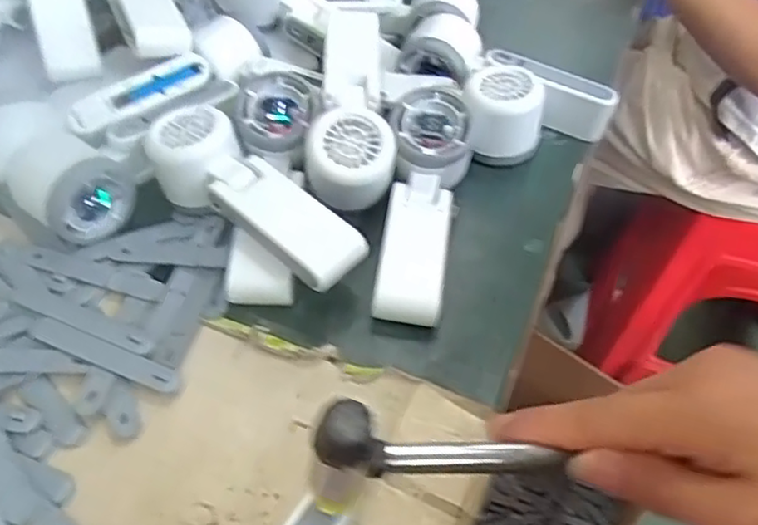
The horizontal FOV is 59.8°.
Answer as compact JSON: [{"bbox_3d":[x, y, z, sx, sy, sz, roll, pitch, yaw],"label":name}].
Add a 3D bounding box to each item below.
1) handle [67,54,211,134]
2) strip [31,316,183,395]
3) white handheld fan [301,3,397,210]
[{"bbox_3d":[-0.166,-0.118,0.460,0.101,0.019,0.022,-33,58,-25],"label":"handle"},{"bbox_3d":[-0.157,0.052,0.376,0.094,0.004,0.016,20,55,11],"label":"strip"},{"bbox_3d":[-0.021,-0.110,0.467,0.059,0.052,0.171,-1,50,-1],"label":"white handheld fan"}]

